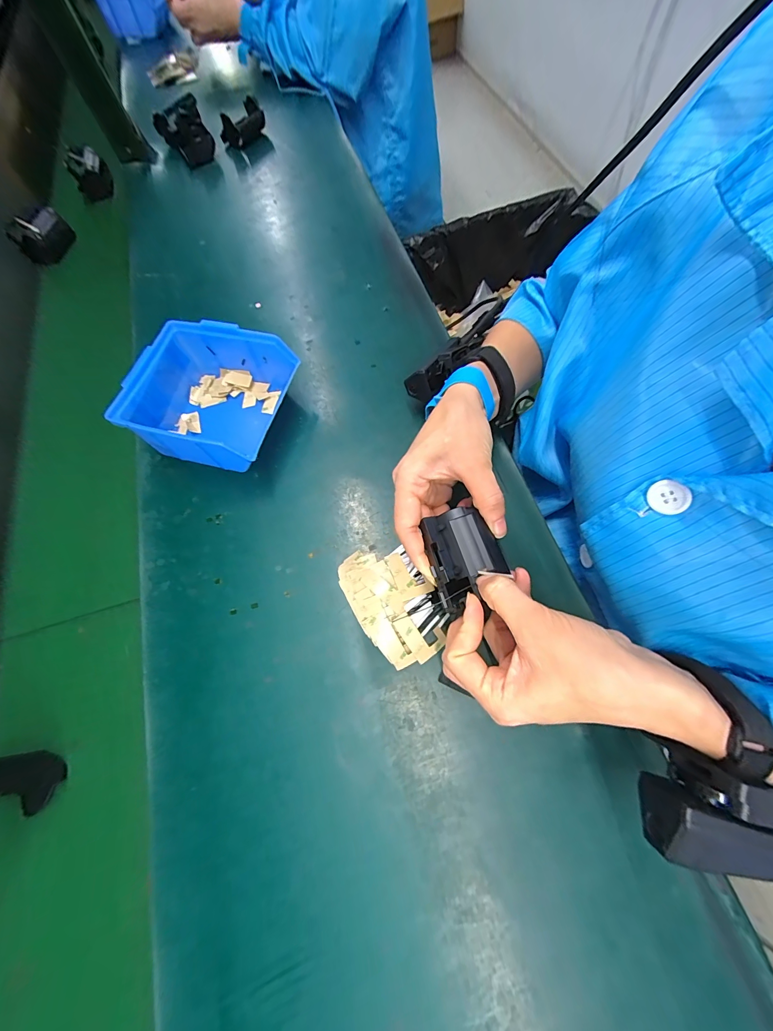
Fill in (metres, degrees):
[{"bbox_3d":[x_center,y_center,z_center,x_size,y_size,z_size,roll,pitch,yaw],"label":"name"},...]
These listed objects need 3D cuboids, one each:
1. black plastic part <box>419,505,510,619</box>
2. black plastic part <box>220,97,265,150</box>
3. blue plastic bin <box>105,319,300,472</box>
[{"bbox_3d":[0.054,0.027,0.249,0.044,0.019,0.065,-12,68,-2],"label":"black plastic part"},{"bbox_3d":[-0.233,-0.636,0.577,0.042,0.039,0.071,30,72,13],"label":"black plastic part"},{"bbox_3d":[-0.173,-0.116,0.350,0.139,0.065,0.125,16,70,9],"label":"blue plastic bin"}]

